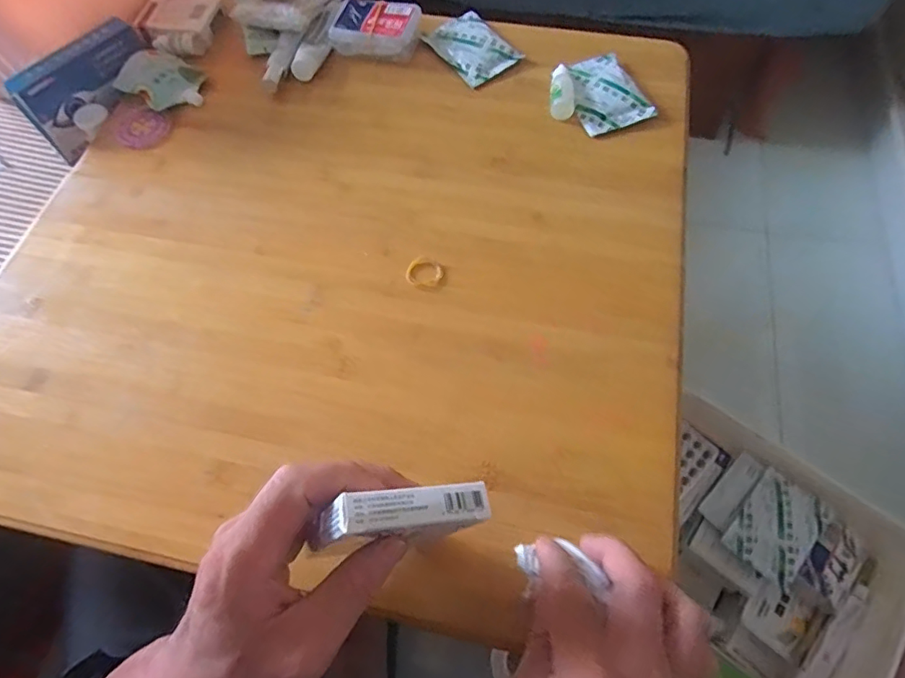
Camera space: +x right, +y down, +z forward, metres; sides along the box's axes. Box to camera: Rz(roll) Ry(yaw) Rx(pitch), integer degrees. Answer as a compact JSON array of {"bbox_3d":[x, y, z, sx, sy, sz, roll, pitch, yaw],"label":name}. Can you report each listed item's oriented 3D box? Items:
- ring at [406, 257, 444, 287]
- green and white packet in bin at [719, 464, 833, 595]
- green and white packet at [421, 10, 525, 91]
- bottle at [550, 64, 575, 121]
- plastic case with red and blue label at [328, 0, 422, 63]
[{"bbox_3d":[-0.023,-0.054,0.436,0.028,0.004,0.028,-1,64,2],"label":"ring"},{"bbox_3d":[0.312,0.180,0.507,0.067,0.008,0.096,38,71,18],"label":"green and white packet in bin"},{"bbox_3d":[0.020,-0.309,0.561,0.070,0.009,0.098,-35,68,-14],"label":"green and white packet"},{"bbox_3d":[0.107,-0.240,0.516,0.022,0.017,0.065,4,64,4],"label":"bottle"},{"bbox_3d":[-0.081,-0.325,0.560,0.086,0.028,0.070,9,64,6],"label":"plastic case with red and blue label"}]

